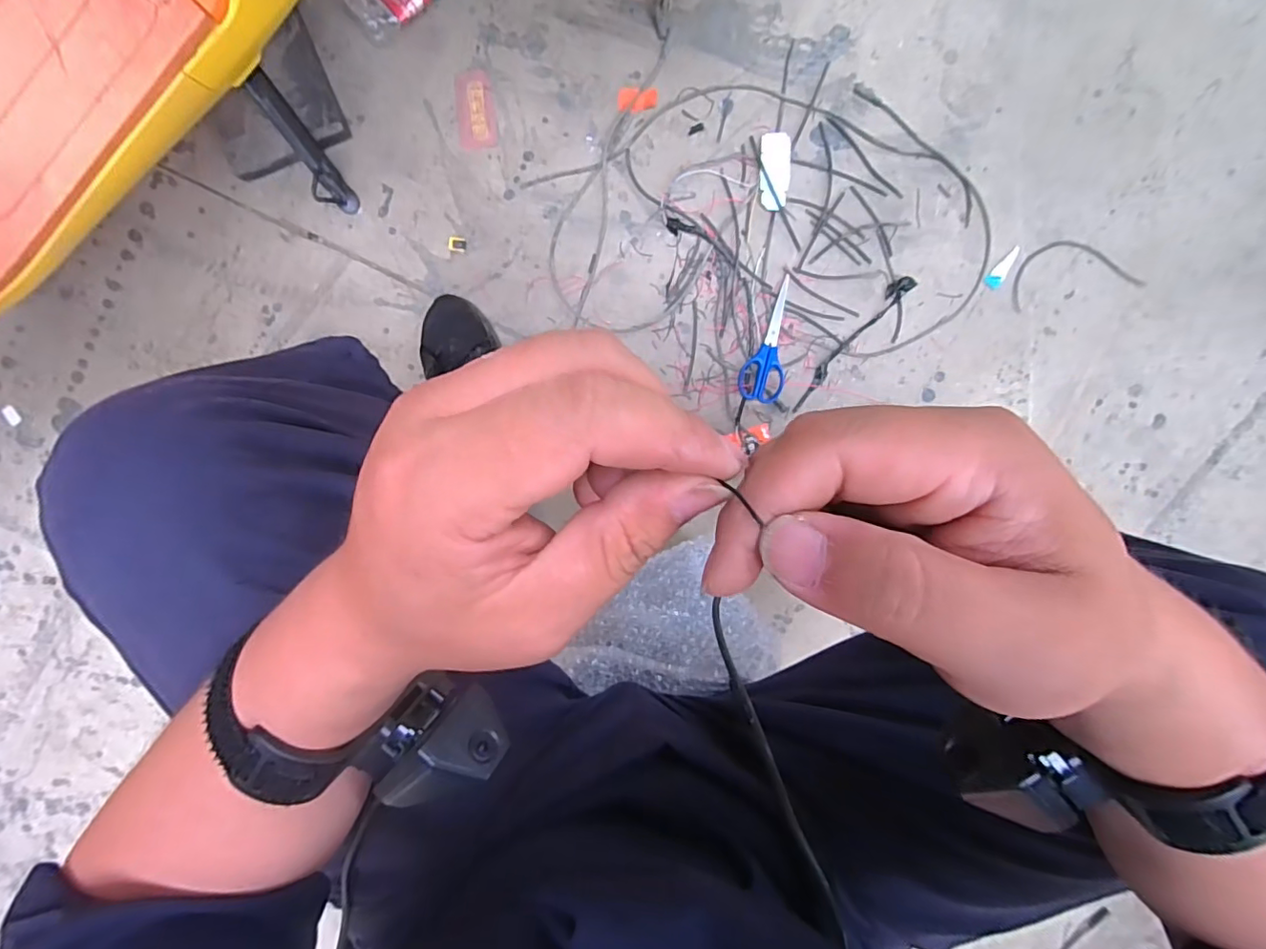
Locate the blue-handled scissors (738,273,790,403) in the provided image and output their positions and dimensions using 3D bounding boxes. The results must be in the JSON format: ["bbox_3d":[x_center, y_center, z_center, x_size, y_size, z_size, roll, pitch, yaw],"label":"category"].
[{"bbox_3d":[0.180,-0.179,0.720,0.056,0.020,0.163,9,98,0],"label":"blue-handled scissors"}]

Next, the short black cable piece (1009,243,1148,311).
[{"bbox_3d":[0.578,-0.268,0.705,0.165,0.004,0.077,-11,98,3],"label":"short black cable piece"}]

